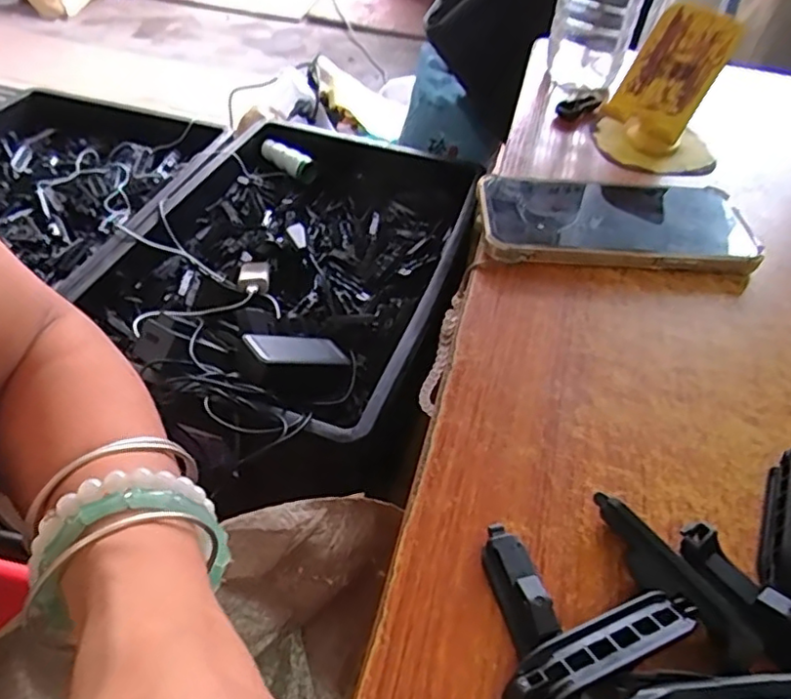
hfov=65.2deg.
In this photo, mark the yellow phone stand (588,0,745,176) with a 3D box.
[{"bbox_3d":[0.206,-0.191,0.458,0.091,0.097,0.079,20,47,14],"label":"yellow phone stand"}]

